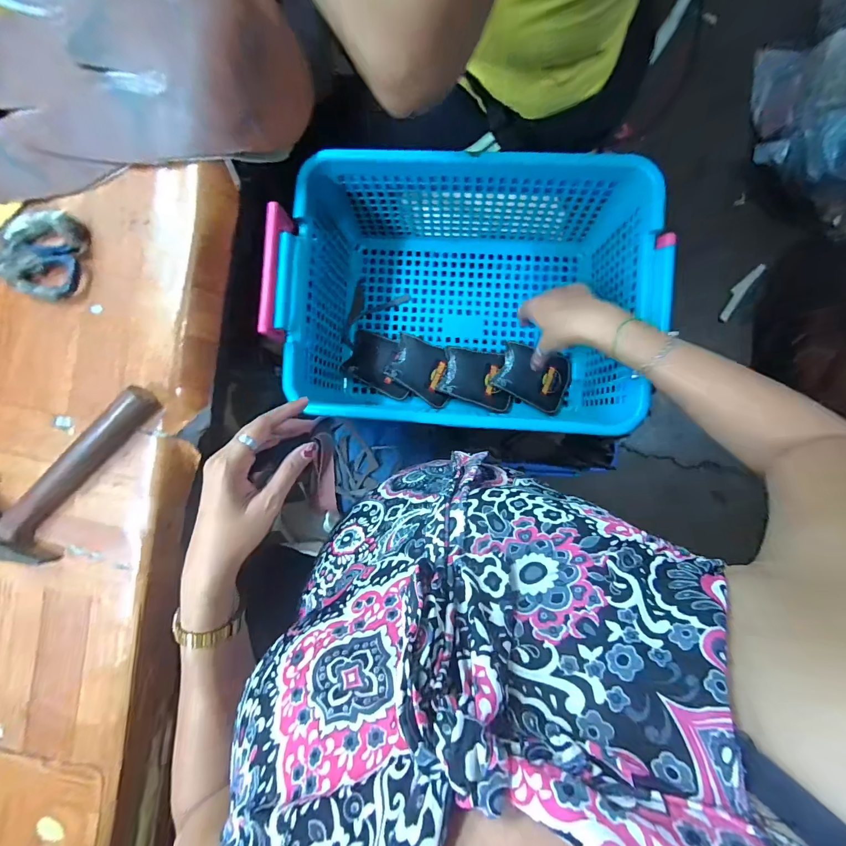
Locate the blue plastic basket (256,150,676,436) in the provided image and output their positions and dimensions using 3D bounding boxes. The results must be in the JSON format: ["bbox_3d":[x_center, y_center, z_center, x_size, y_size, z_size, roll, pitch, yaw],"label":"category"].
[{"bbox_3d":[0.053,-0.161,0.510,0.435,0.198,0.305,4,90,3],"label":"blue plastic basket"}]

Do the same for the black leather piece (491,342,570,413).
[{"bbox_3d":[0.168,-0.071,0.576,0.109,0.021,0.083,23,94,-7],"label":"black leather piece"}]

